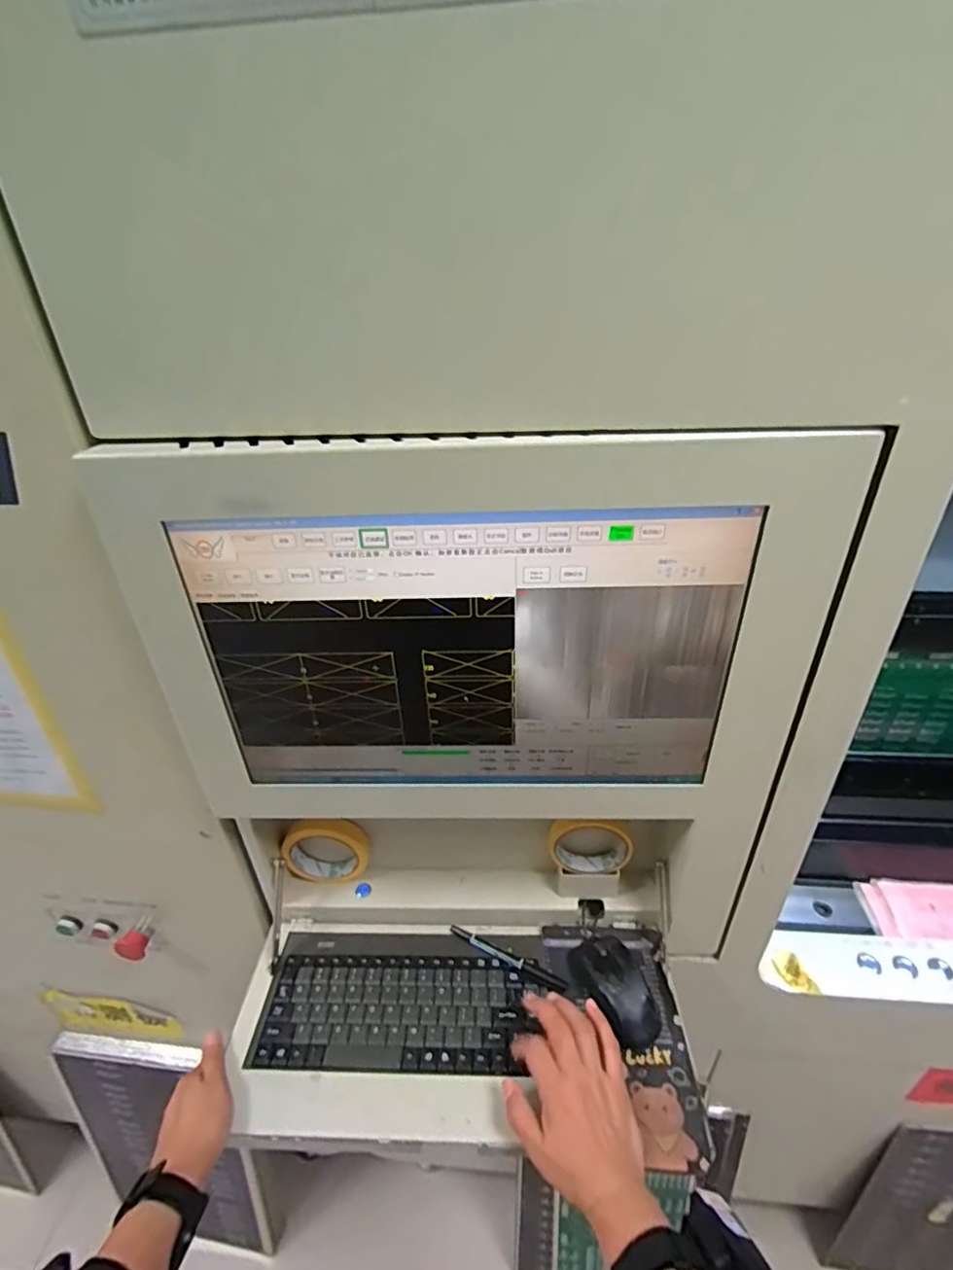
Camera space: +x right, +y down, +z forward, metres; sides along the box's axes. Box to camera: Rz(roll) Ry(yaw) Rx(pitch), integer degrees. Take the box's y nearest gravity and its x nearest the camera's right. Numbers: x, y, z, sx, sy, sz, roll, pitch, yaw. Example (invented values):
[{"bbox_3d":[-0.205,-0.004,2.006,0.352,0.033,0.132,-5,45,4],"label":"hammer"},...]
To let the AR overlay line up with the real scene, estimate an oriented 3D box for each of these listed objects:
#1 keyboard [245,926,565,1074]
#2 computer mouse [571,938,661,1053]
[{"bbox_3d":[-0.074,0.372,0.583,0.276,0.013,0.138,-2,32,-1],"label":"keyboard"},{"bbox_3d":[0.141,0.354,0.573,0.066,0.036,0.109,-10,33,-10],"label":"computer mouse"}]

